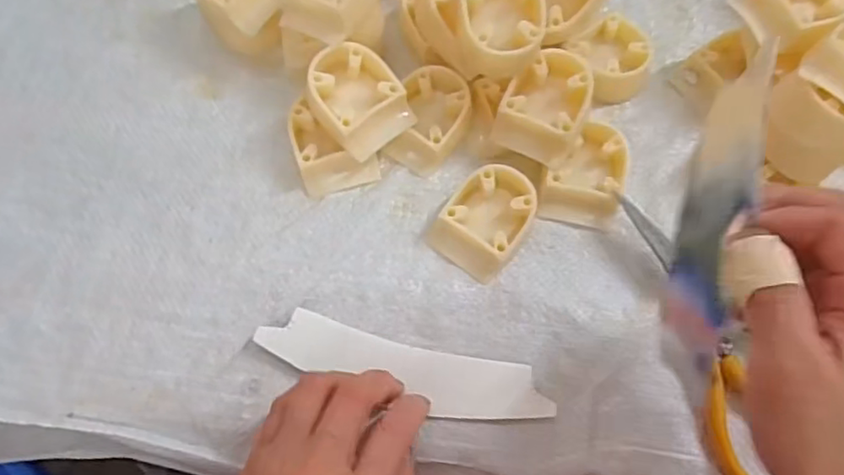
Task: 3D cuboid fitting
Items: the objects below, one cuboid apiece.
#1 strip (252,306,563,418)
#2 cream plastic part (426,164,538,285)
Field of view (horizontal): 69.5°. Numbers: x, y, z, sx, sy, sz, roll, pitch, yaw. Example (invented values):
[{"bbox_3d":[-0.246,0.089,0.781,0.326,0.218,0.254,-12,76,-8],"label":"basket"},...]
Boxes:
[{"bbox_3d":[-0.009,0.070,0.322,0.155,0.006,0.033,14,70,2],"label":"strip"},{"bbox_3d":[0.037,-0.010,0.347,0.046,0.020,0.058,35,74,11],"label":"cream plastic part"}]

